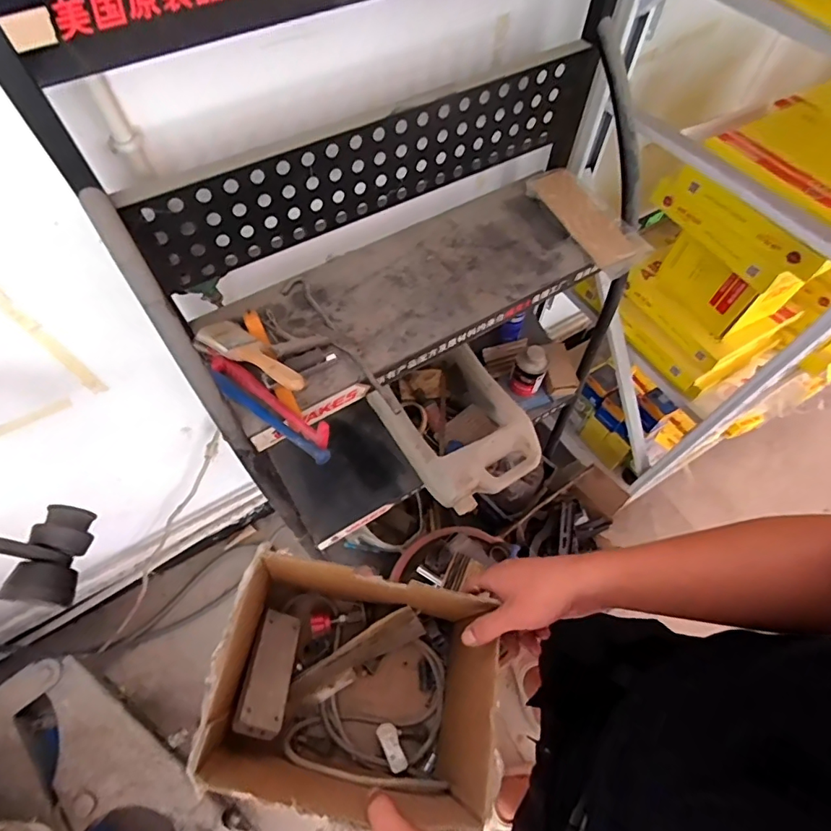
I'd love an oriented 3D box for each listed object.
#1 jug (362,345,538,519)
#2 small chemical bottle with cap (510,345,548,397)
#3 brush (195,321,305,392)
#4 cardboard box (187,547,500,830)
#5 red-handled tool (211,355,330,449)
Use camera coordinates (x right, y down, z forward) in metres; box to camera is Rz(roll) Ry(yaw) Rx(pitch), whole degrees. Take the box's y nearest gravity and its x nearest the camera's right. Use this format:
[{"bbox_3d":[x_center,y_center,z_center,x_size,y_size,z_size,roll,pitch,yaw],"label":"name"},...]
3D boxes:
[{"bbox_3d":[0.082,0.018,0.948,0.227,0.111,0.301,-31,66,-17],"label":"jug"},{"bbox_3d":[0.229,-0.089,0.981,0.064,0.107,0.050,23,63,11],"label":"small chemical bottle with cap"},{"bbox_3d":[-0.204,-0.078,0.618,0.191,0.017,0.050,30,64,29],"label":"brush"},{"bbox_3d":[-0.064,0.282,0.517,0.237,0.221,0.194,6,61,2],"label":"cardboard box"},{"bbox_3d":[-0.182,-0.023,0.605,0.197,0.029,0.020,33,66,16],"label":"red-handled tool"}]

